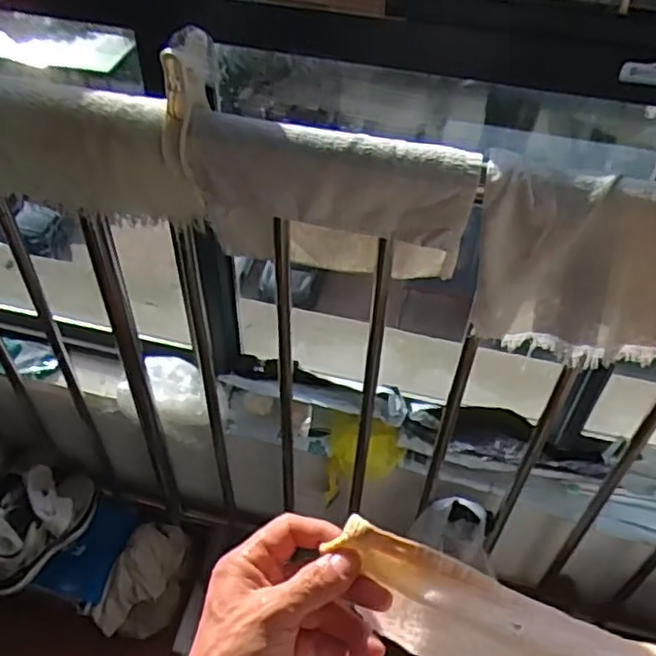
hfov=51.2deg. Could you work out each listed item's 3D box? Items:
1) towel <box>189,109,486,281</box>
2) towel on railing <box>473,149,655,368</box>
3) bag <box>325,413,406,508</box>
[{"bbox_3d":[0.006,-0.134,0.795,0.305,0.209,0.081,14,49,10],"label":"towel"},{"bbox_3d":[0.318,-0.050,0.737,0.320,0.222,0.054,11,49,7],"label":"towel on railing"},{"bbox_3d":[0.065,0.259,1.264,0.137,0.208,0.048,10,14,14],"label":"bag"}]

